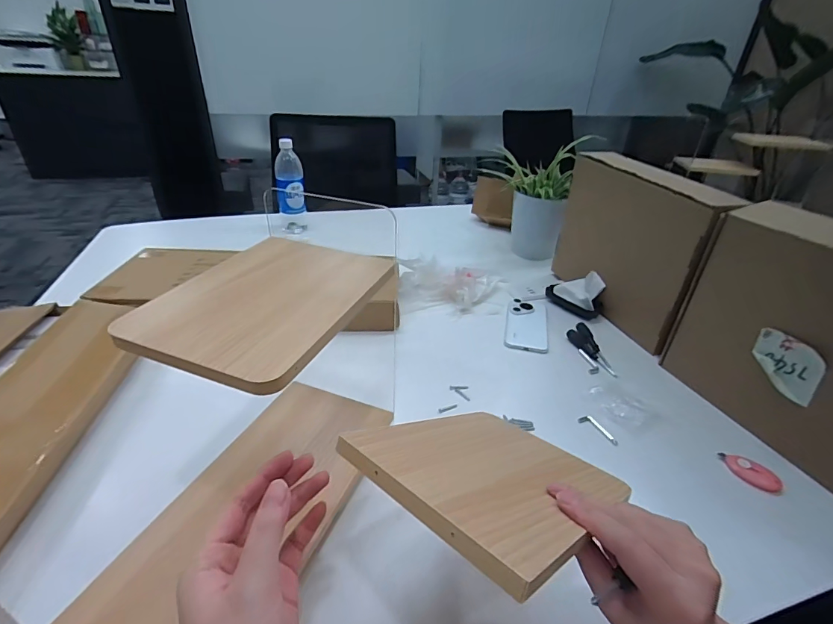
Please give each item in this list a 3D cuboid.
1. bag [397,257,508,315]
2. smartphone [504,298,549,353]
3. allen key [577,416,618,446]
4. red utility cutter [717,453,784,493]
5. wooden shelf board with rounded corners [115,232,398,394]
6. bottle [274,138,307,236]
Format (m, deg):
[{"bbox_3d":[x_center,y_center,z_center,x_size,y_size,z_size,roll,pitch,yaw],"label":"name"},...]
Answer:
[{"bbox_3d":[0.083,-0.058,0.865,0.248,0.059,0.155,-3,32,-10],"label":"bag"},{"bbox_3d":[0.212,0.020,0.796,0.078,0.010,0.180,10,32,10],"label":"smartphone"},{"bbox_3d":[0.257,0.165,0.584,0.057,0.007,0.018,31,56,31],"label":"allen key"},{"bbox_3d":[0.443,0.211,0.551,0.072,0.022,0.025,25,38,32],"label":"red utility cutter"},{"bbox_3d":[-0.128,-0.014,0.357,0.161,0.017,0.196,14,33,17],"label":"wooden shelf board with rounded corners"},{"bbox_3d":[-0.330,-0.322,1.091,0.071,0.219,0.073,-7,33,-18],"label":"bottle"}]

